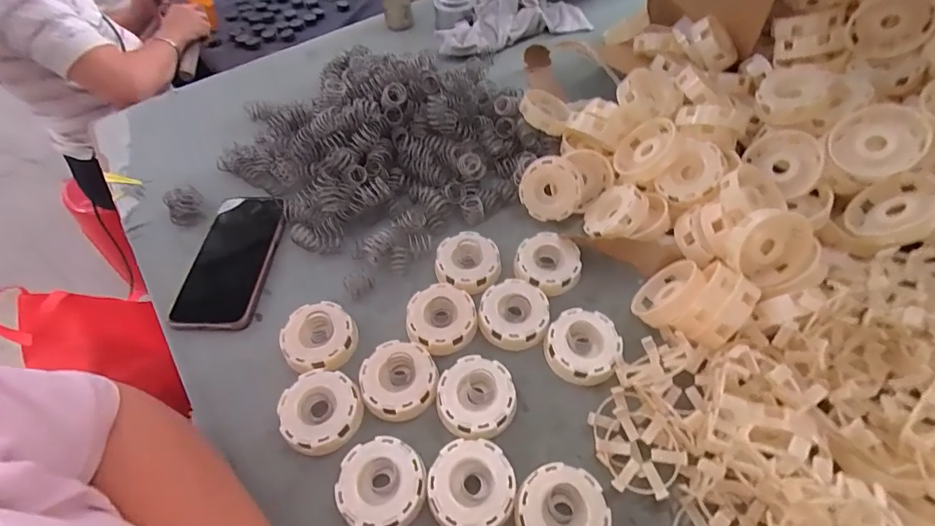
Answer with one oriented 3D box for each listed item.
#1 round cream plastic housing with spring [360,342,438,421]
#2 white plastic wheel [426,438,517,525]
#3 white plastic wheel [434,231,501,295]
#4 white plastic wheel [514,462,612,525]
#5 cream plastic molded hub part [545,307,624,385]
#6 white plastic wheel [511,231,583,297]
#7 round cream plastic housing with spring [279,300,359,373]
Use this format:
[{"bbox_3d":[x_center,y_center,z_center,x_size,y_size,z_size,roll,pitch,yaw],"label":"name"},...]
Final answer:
[{"bbox_3d":[-0.059,0.102,0.395,0.064,0.020,0.062,-1,54,2],"label":"round cream plastic housing with spring"},{"bbox_3d":[0.003,0.170,0.343,0.062,0.019,0.064,-13,55,-6],"label":"white plastic wheel"},{"bbox_3d":[0.000,-0.001,0.464,0.064,0.019,0.064,-1,54,2],"label":"white plastic wheel"},{"bbox_3d":[0.068,0.184,0.331,0.064,0.025,0.063,-14,55,-8],"label":"white plastic wheel"},{"bbox_3d":[0.105,0.076,0.412,0.064,0.021,0.069,-1,54,2],"label":"cream plastic molded hub part"},{"bbox_3d":[0.082,0.000,0.461,0.064,0.022,0.061,-1,54,2],"label":"white plastic wheel"},{"bbox_3d":[-0.137,0.069,0.419,0.064,0.021,0.064,-1,54,2],"label":"round cream plastic housing with spring"}]

